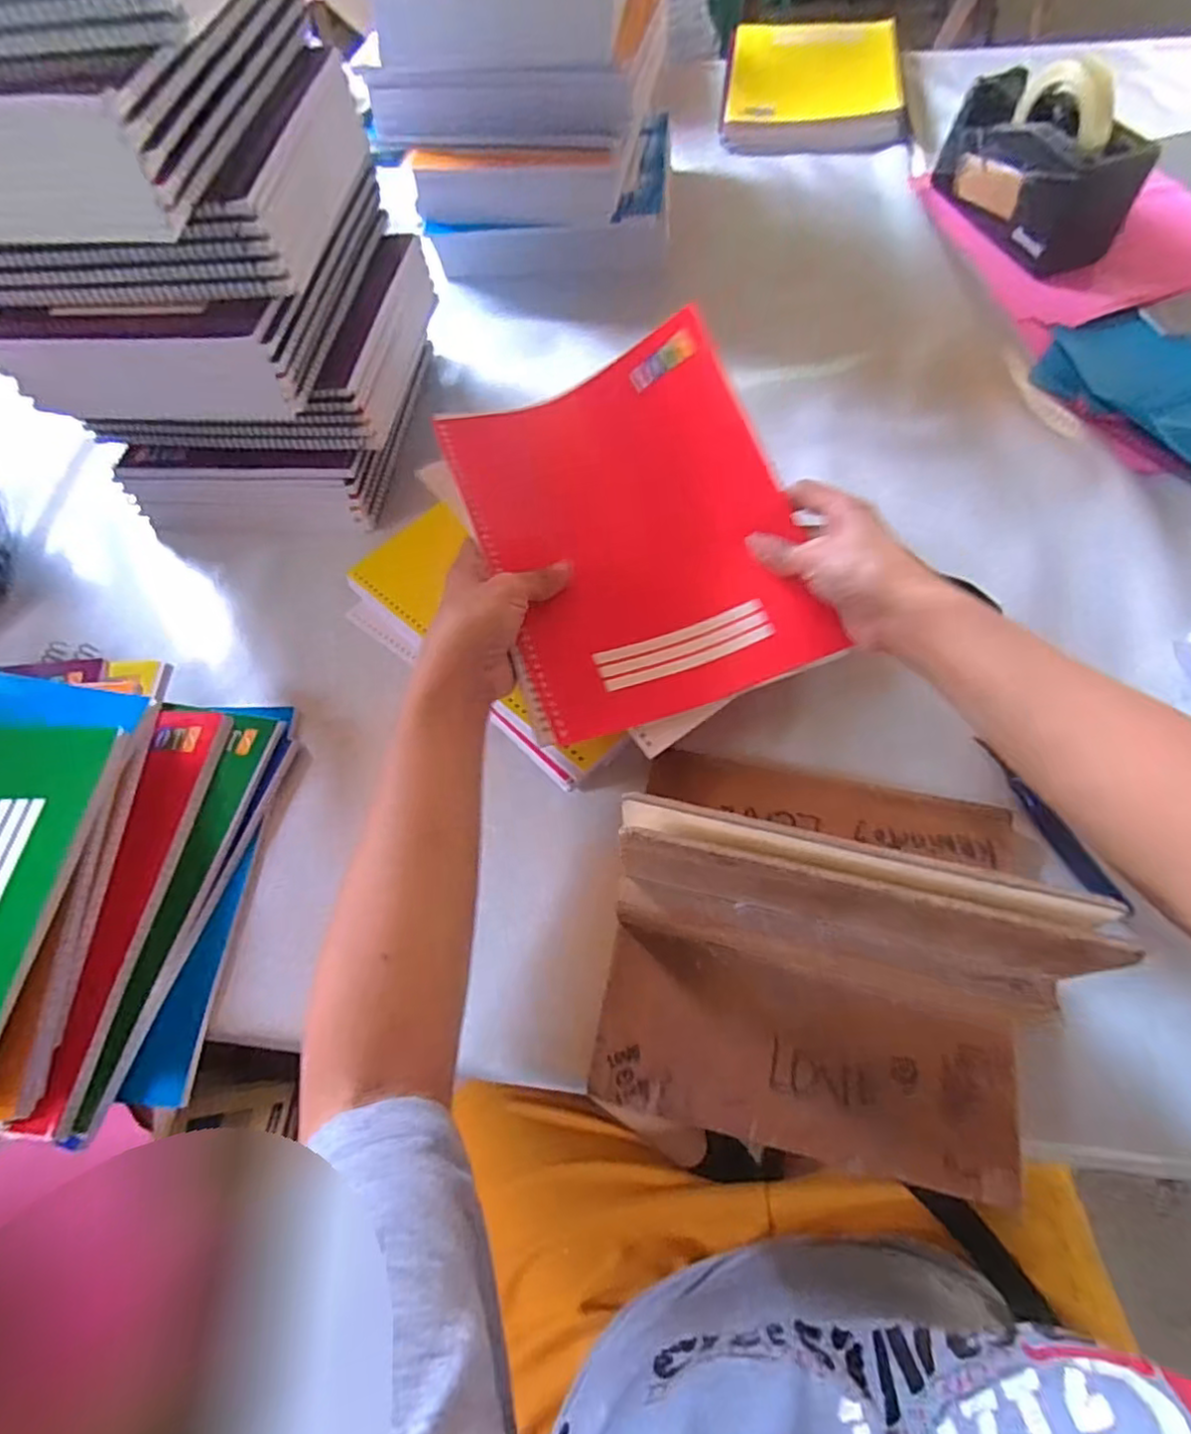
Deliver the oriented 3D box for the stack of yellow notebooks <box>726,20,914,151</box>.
[{"bbox_3d":[0.264,-0.780,0.794,0.200,0.040,0.248,5,64,8],"label":"stack of yellow notebooks"}]

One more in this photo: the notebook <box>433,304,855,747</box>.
[{"bbox_3d":[0.023,-0.121,0.412,0.184,0.031,0.238,-20,79,-5],"label":"notebook"}]

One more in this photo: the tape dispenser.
[{"bbox_3d":[0.417,-0.525,0.615,0.070,0.125,0.196,-19,64,-4],"label":"tape dispenser"}]

